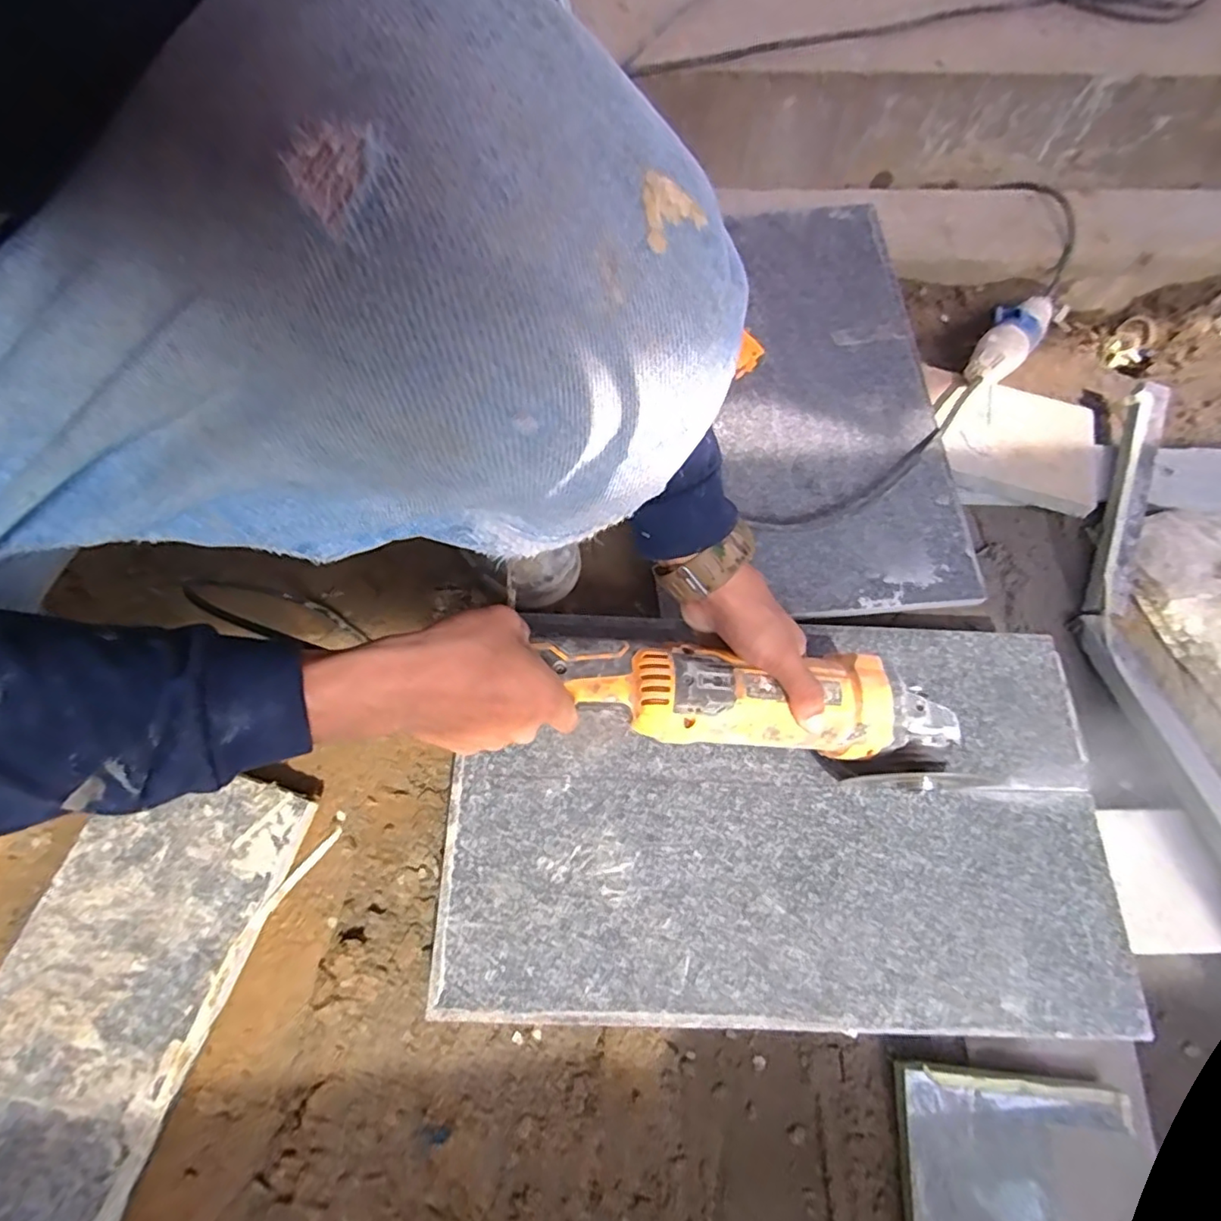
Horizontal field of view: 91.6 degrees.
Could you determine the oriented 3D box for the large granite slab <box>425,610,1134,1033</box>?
[{"bbox_3d":[0.125,0.151,0.455,0.488,0.015,0.295,1,67,0],"label":"large granite slab"}]

